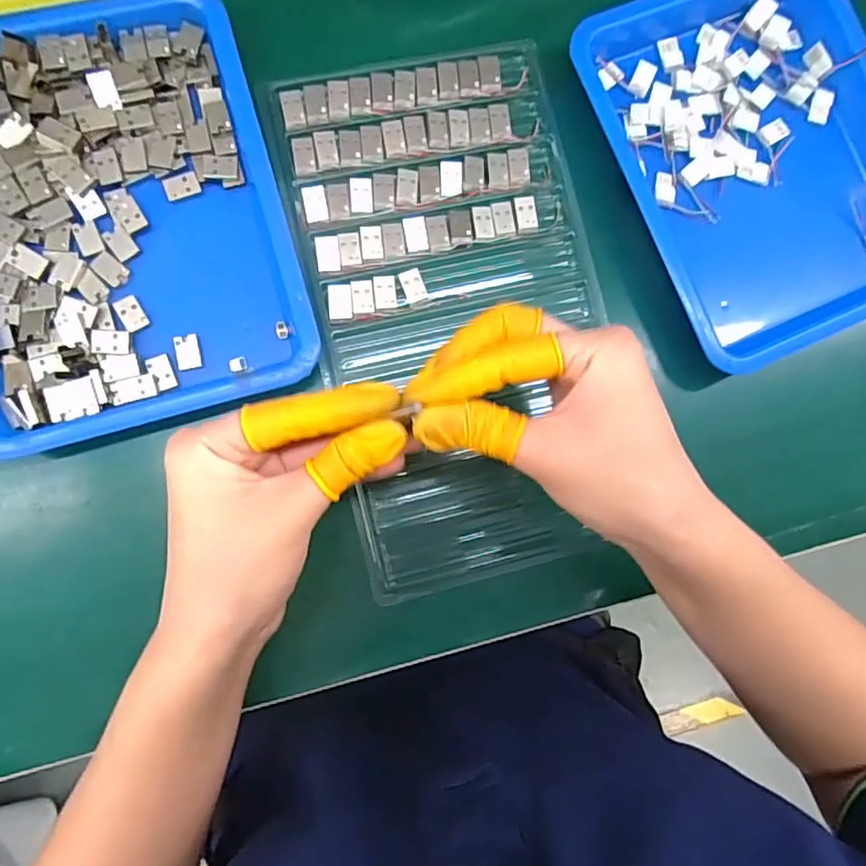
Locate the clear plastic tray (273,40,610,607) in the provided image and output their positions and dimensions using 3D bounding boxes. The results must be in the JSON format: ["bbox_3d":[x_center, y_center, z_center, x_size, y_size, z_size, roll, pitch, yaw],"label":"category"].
[{"bbox_3d":[0.017,-0.068,0.329,0.155,0.007,0.289,-12,88,-8],"label":"clear plastic tray"}]

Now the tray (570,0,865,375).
[{"bbox_3d":[0.188,-0.162,0.344,0.165,0.028,0.222,-23,89,-8],"label":"tray"}]

